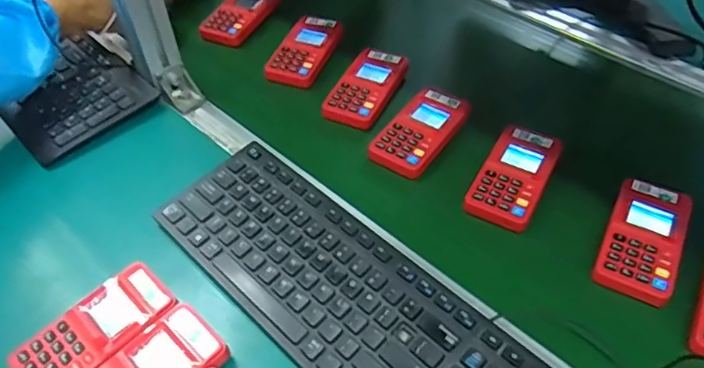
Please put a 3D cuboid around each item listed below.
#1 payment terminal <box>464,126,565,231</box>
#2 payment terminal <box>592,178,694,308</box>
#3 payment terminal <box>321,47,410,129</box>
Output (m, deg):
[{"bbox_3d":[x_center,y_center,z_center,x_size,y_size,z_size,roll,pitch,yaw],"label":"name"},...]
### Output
[{"bbox_3d":[0.163,-0.009,0.570,0.063,0.021,0.121,22,51,22],"label":"payment terminal"},{"bbox_3d":[0.263,0.048,0.514,0.061,0.021,0.120,21,50,21],"label":"payment terminal"},{"bbox_3d":[0.017,-0.113,0.674,0.066,0.026,0.121,18,49,19],"label":"payment terminal"}]

